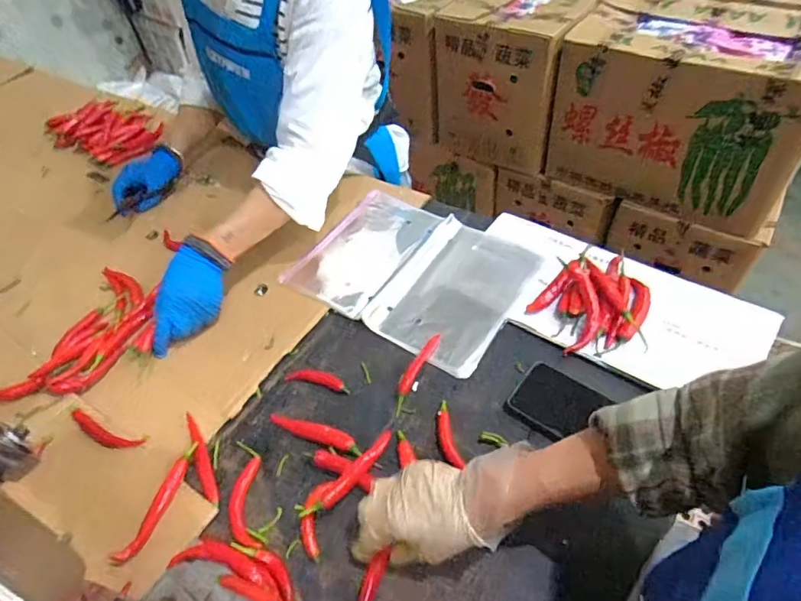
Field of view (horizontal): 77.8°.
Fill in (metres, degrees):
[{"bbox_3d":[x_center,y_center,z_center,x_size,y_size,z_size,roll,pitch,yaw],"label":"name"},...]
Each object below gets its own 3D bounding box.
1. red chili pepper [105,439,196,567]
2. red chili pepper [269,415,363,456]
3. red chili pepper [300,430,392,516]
[{"bbox_3d":[-0.264,0.220,0.548,0.020,0.014,0.138,13,51,14],"label":"red chili pepper"},{"bbox_3d":[-0.103,0.158,0.600,0.122,0.017,0.021,15,51,15],"label":"red chili pepper"},{"bbox_3d":[-0.054,0.193,0.551,0.024,0.018,0.129,35,59,28],"label":"red chili pepper"}]

